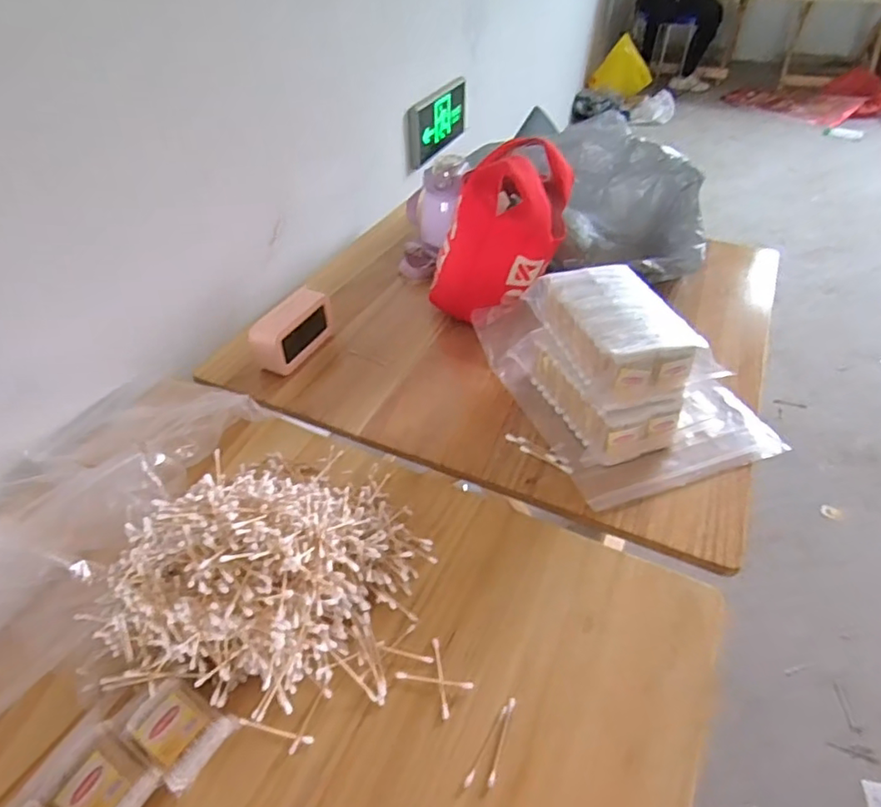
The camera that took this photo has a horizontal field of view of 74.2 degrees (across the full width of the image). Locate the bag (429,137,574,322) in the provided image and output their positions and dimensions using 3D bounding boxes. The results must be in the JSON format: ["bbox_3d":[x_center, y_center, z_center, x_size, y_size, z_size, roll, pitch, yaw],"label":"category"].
[{"bbox_3d":[0.106,-0.287,0.949,0.180,0.248,0.240,13,45,15],"label":"bag"}]

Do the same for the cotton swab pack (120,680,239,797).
[{"bbox_3d":[-0.219,0.276,0.491,0.072,0.033,0.060,25,49,25],"label":"cotton swab pack"}]

